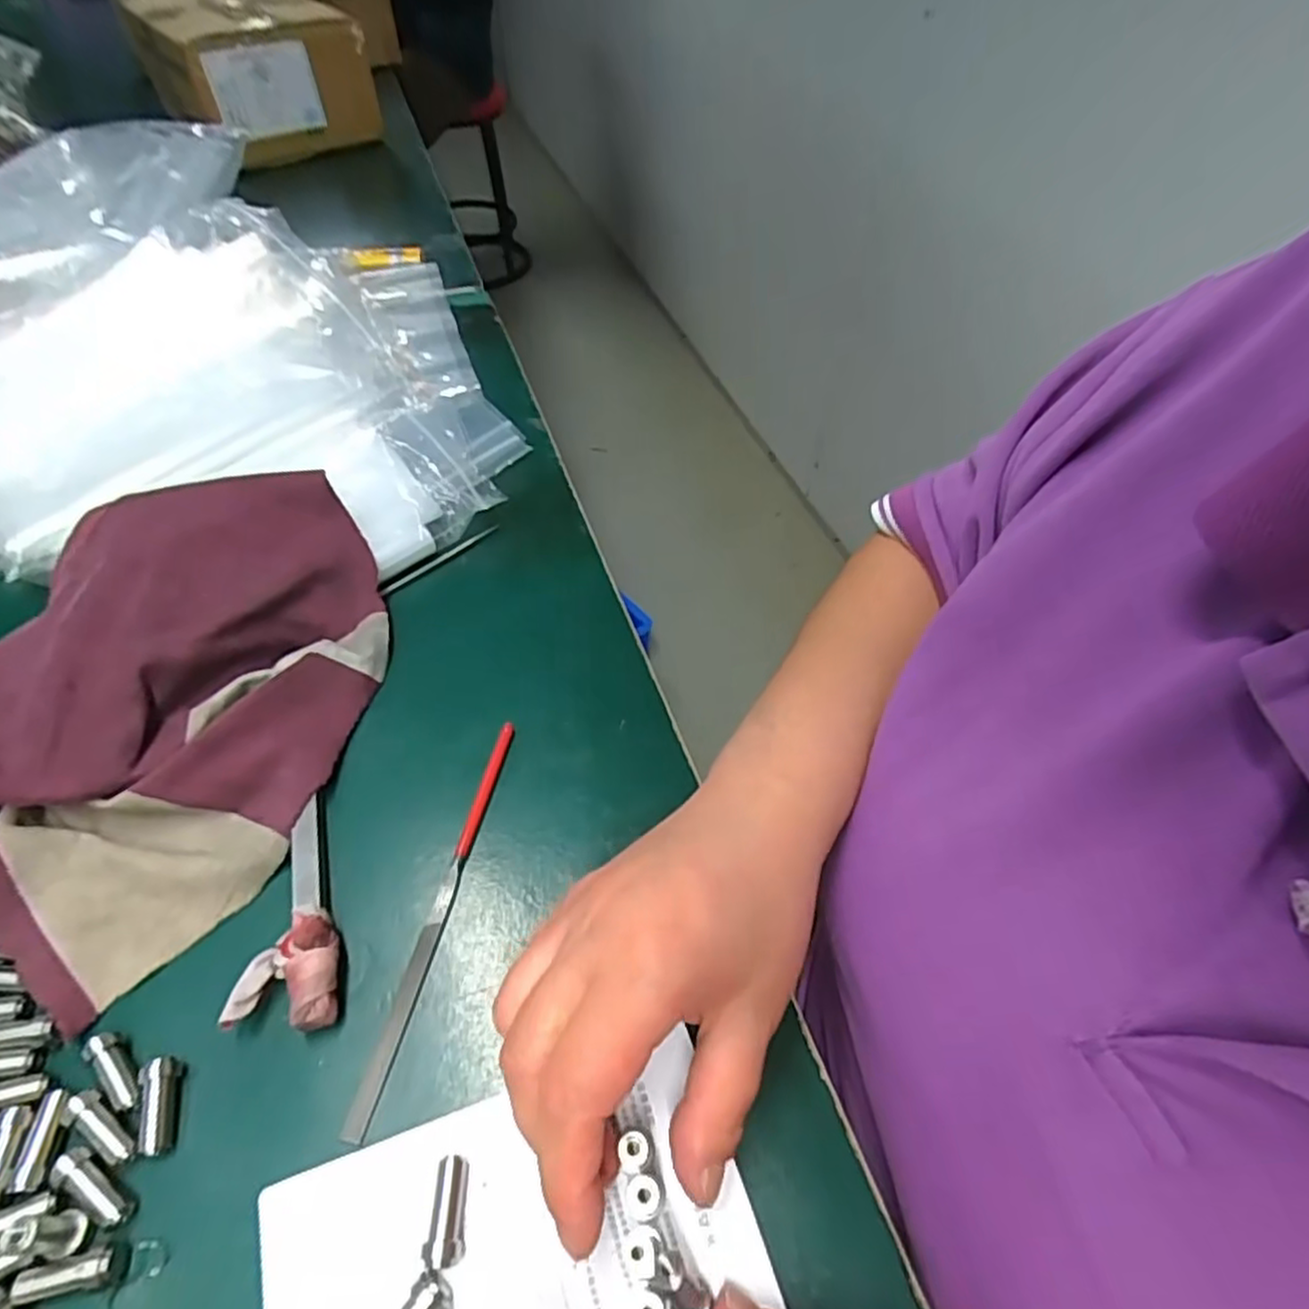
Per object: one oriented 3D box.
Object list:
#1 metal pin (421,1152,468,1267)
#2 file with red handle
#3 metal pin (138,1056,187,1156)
[{"bbox_3d":[-0.062,0.167,0.216,0.010,0.010,0.026,0,52,-4],"label":"metal pin"},{"bbox_3d":[-0.082,0.095,0.278,0.008,0.004,0.158,10,52,4],"label":"file with red handle"},{"bbox_3d":[-0.161,0.147,0.232,0.011,0.011,0.027,-7,53,-9],"label":"metal pin"}]

